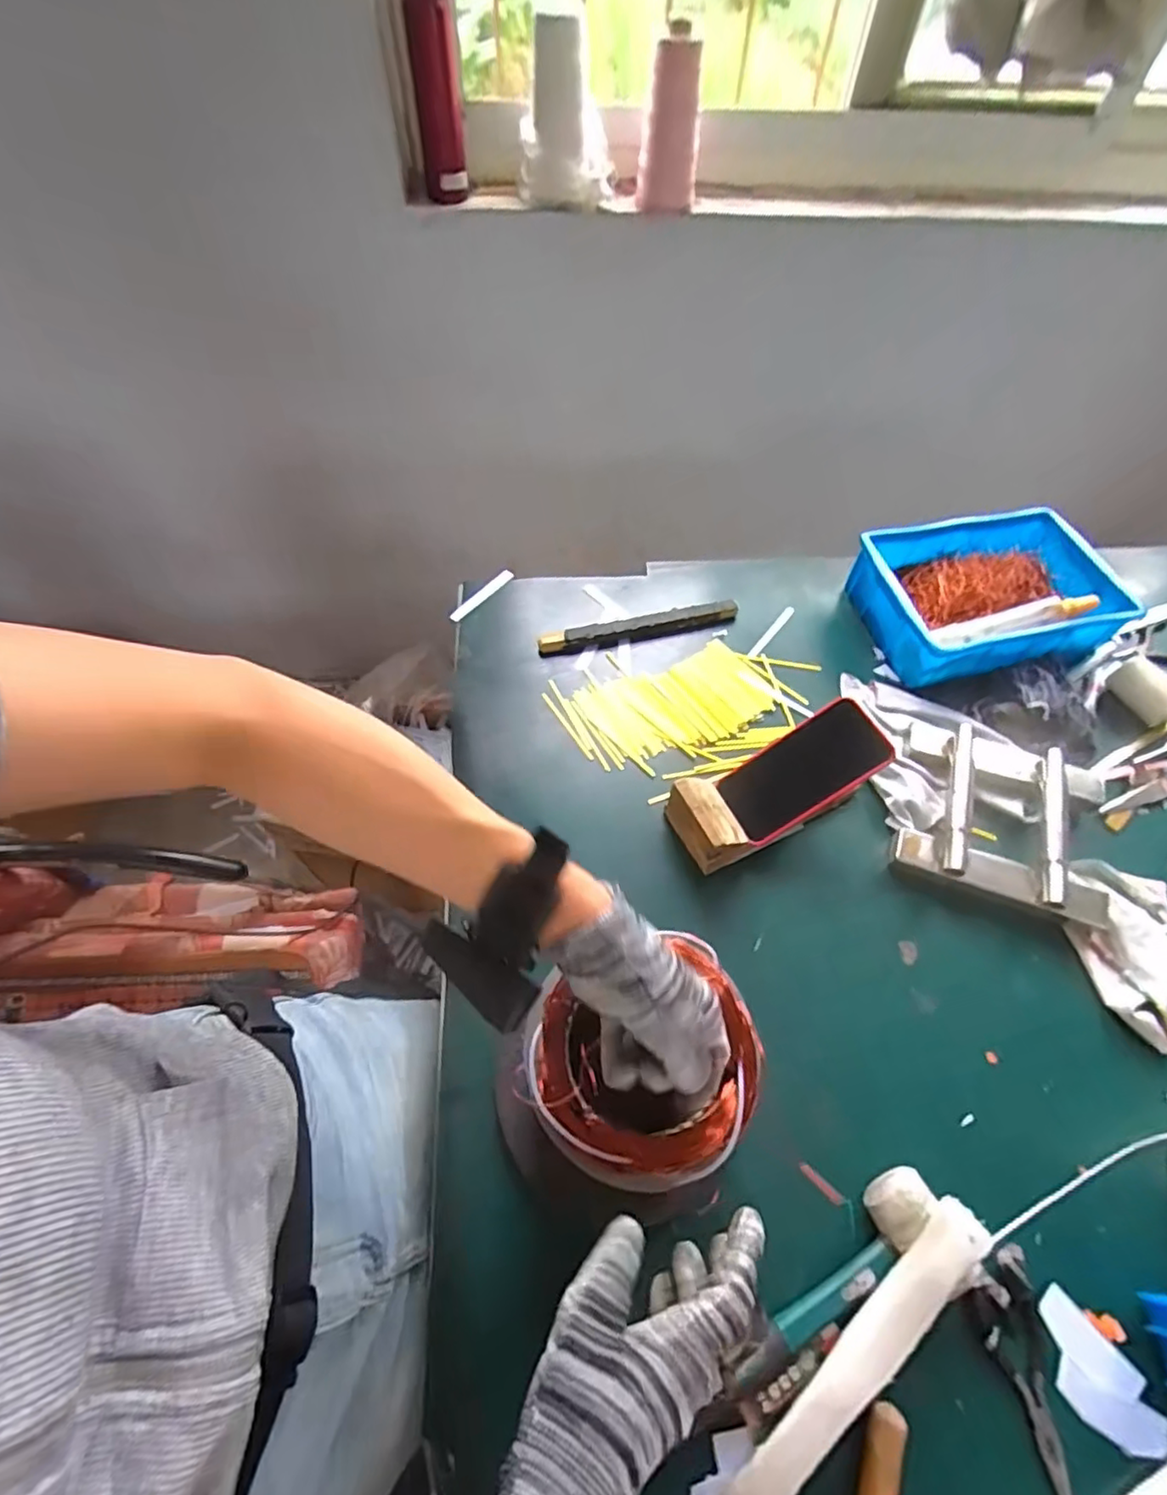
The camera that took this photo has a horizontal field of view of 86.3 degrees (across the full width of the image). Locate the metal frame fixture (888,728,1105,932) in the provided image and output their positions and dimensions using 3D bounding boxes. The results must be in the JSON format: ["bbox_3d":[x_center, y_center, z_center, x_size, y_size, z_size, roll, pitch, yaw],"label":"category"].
[{"bbox_3d":[0.440,0.074,0.655,0.198,0.043,0.183,18,59,10],"label":"metal frame fixture"}]

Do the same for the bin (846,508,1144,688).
[{"bbox_3d":[0.528,-0.199,0.809,0.317,0.079,0.207,-13,59,-9],"label":"bin"}]

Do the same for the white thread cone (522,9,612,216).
[{"bbox_3d":[-0.026,-0.876,0.868,0.131,0.172,0.122,-3,58,-2],"label":"white thread cone"}]

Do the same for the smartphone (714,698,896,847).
[{"bbox_3d":[0.217,0.024,0.620,0.158,0.014,0.081,-35,62,19],"label":"smartphone"}]

